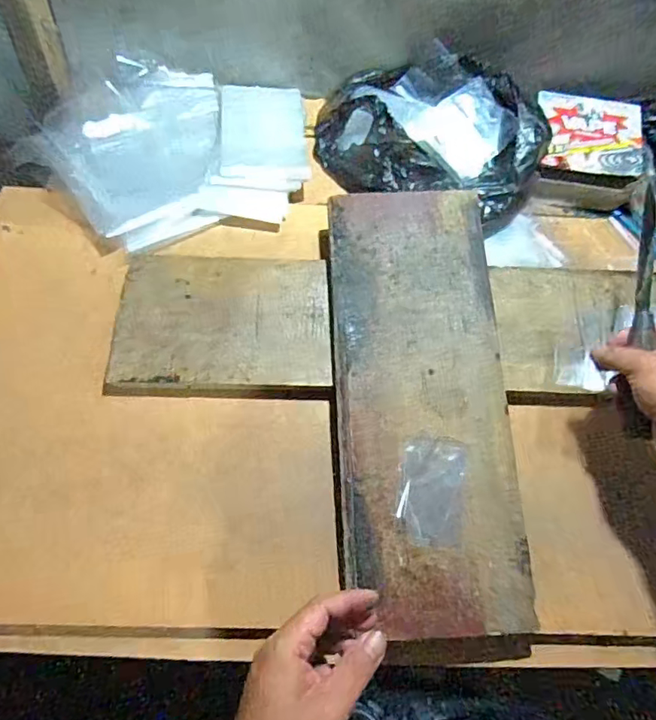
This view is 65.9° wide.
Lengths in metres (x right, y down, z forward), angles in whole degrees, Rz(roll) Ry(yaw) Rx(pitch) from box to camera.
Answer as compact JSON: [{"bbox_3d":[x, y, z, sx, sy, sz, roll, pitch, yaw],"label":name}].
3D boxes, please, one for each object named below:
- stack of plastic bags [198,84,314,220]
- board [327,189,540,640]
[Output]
[{"bbox_3d":[-0.093,-0.289,0.695,0.131,0.026,0.212,6,72,1],"label":"stack of plastic bags"},{"bbox_3d":[0.101,0.030,0.546,0.179,0.017,0.473,-3,72,-2],"label":"board"}]

